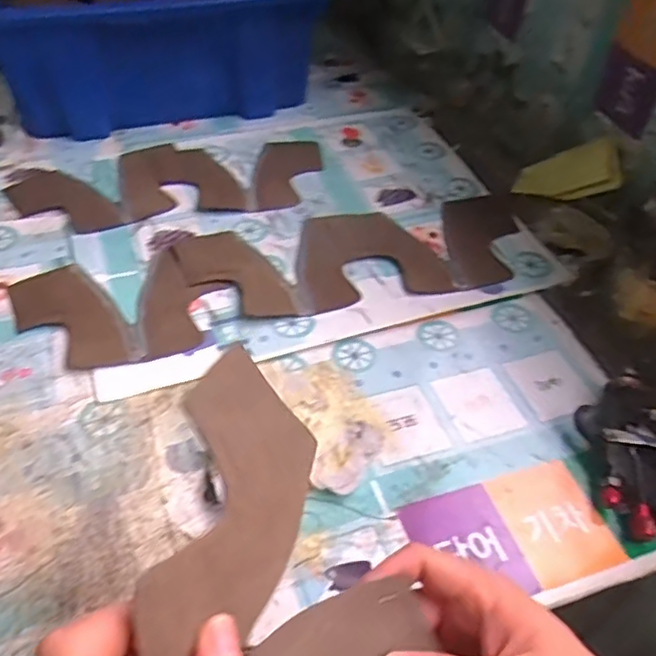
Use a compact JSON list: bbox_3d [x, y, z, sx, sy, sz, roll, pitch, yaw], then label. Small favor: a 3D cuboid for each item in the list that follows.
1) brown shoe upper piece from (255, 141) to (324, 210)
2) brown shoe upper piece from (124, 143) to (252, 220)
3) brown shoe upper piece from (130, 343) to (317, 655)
[{"bbox_3d":[-0.046,-0.187,0.762,0.077,0.005,0.127,1,46,-3],"label":"brown shoe upper piece"},{"bbox_3d":[-0.176,-0.180,0.755,0.130,0.015,0.155,-10,47,-14],"label":"brown shoe upper piece"},{"bbox_3d":[-0.045,0.071,0.268,0.080,0.019,0.143,52,29,-12],"label":"brown shoe upper piece"}]

